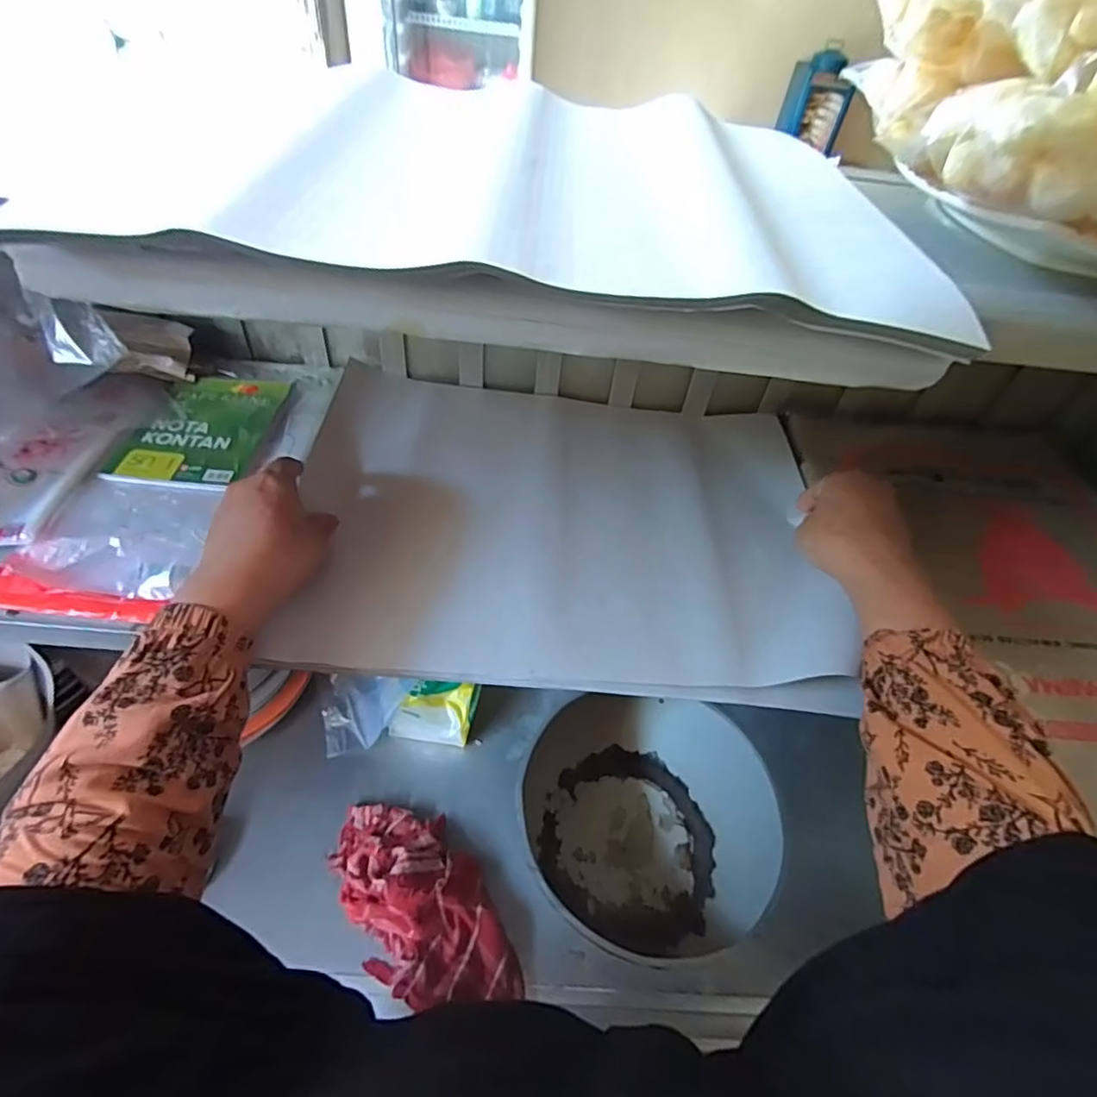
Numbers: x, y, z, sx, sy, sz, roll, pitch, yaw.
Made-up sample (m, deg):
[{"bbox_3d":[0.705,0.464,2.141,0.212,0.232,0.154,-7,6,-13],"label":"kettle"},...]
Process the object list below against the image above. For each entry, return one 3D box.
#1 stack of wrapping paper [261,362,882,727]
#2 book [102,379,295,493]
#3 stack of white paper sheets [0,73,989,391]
[{"bbox_3d":[0.012,-0.036,0.494,0.420,0.022,0.337,5,47,-2],"label":"stack of wrapping paper"},{"bbox_3d":[-0.310,-0.108,0.527,0.109,0.006,0.159,5,48,0],"label":"book"},{"bbox_3d":[-0.014,-0.224,0.350,0.434,0.048,0.301,5,53,-4],"label":"stack of white paper sheets"}]

